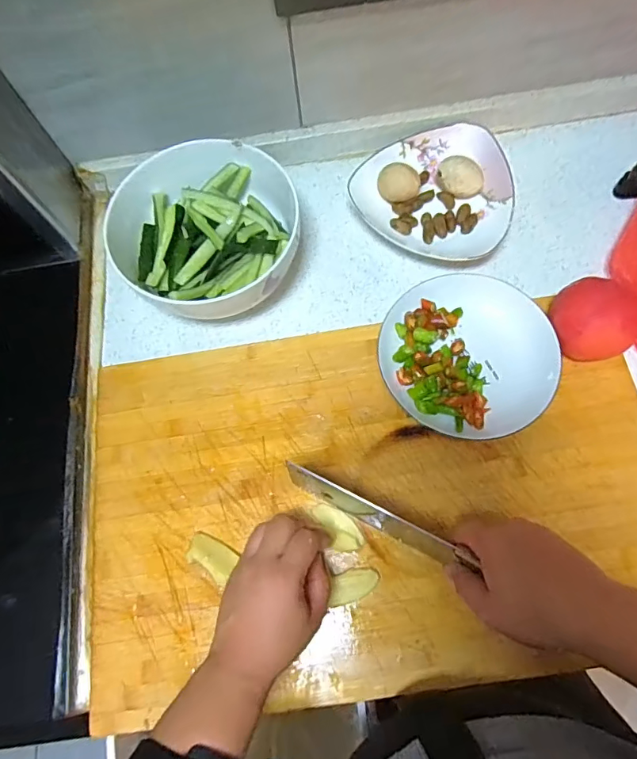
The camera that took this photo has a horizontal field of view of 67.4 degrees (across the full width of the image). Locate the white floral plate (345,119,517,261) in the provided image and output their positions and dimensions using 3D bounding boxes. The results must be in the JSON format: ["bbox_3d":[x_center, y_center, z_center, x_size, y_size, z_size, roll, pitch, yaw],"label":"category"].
[{"bbox_3d":[0.146,-0.227,0.568,0.179,0.045,0.165,-1,71,4],"label":"white floral plate"}]

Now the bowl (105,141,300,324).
[{"bbox_3d":[-0.133,-0.174,0.537,0.212,0.072,0.220,-1,71,4],"label":"bowl"}]

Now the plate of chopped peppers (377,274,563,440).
[{"bbox_3d":[0.149,-0.025,0.485,0.173,0.026,0.162,-1,71,4],"label":"plate of chopped peppers"}]

